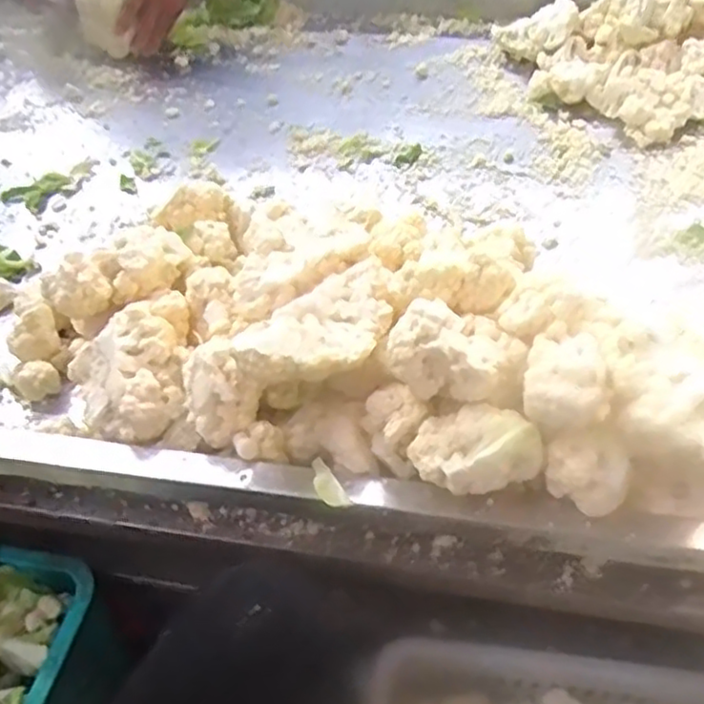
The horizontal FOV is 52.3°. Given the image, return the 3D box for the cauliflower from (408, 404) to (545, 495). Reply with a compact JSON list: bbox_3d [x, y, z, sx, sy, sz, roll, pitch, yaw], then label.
[{"bbox_3d":[0.092,0.076,0.533,0.092,0.057,0.052,3,46,5],"label":"cauliflower"}]

